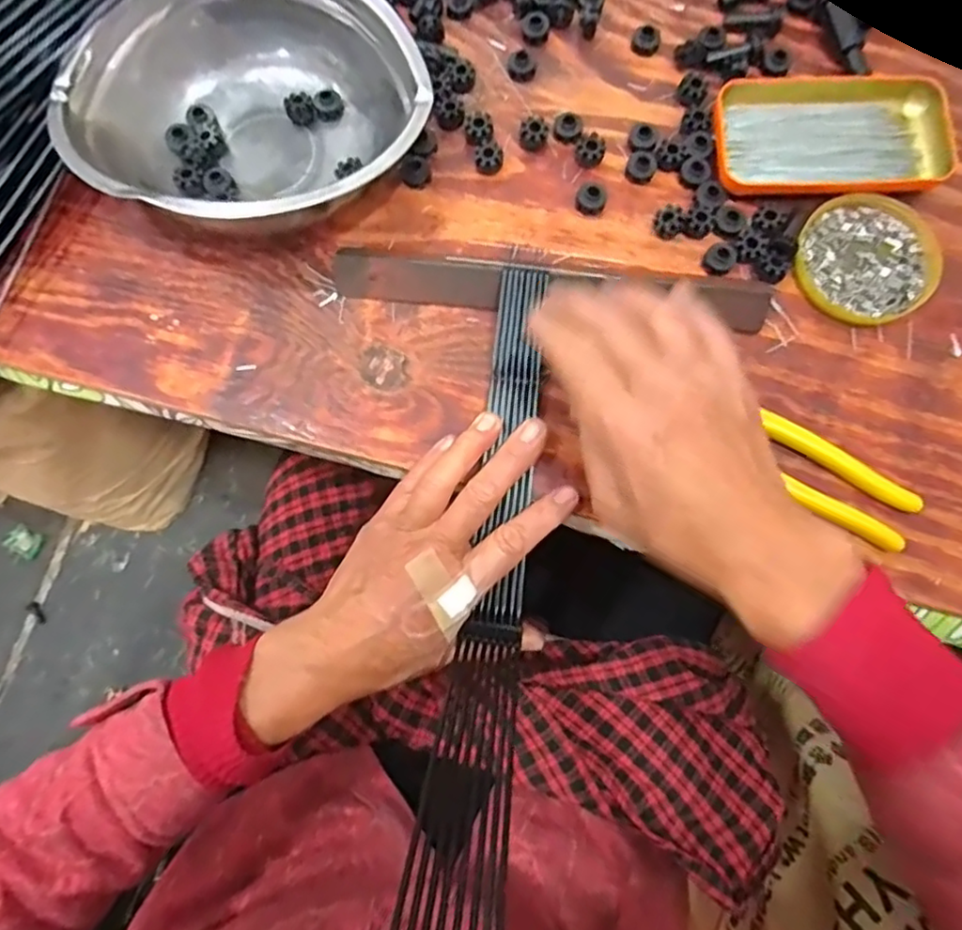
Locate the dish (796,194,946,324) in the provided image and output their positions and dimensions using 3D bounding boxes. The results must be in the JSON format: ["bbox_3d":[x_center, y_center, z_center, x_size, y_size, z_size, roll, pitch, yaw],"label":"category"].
[{"bbox_3d":[0.239,-0.130,0.377,0.080,0.013,0.085,0,76,1],"label":"dish"}]

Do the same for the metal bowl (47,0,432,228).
[{"bbox_3d":[-0.137,-0.214,0.374,0.188,0.066,0.189,0,76,1],"label":"metal bowl"}]

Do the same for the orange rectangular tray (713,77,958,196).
[{"bbox_3d":[0.221,-0.213,0.387,0.141,0.016,0.085,-2,76,0],"label":"orange rectangular tray"}]

